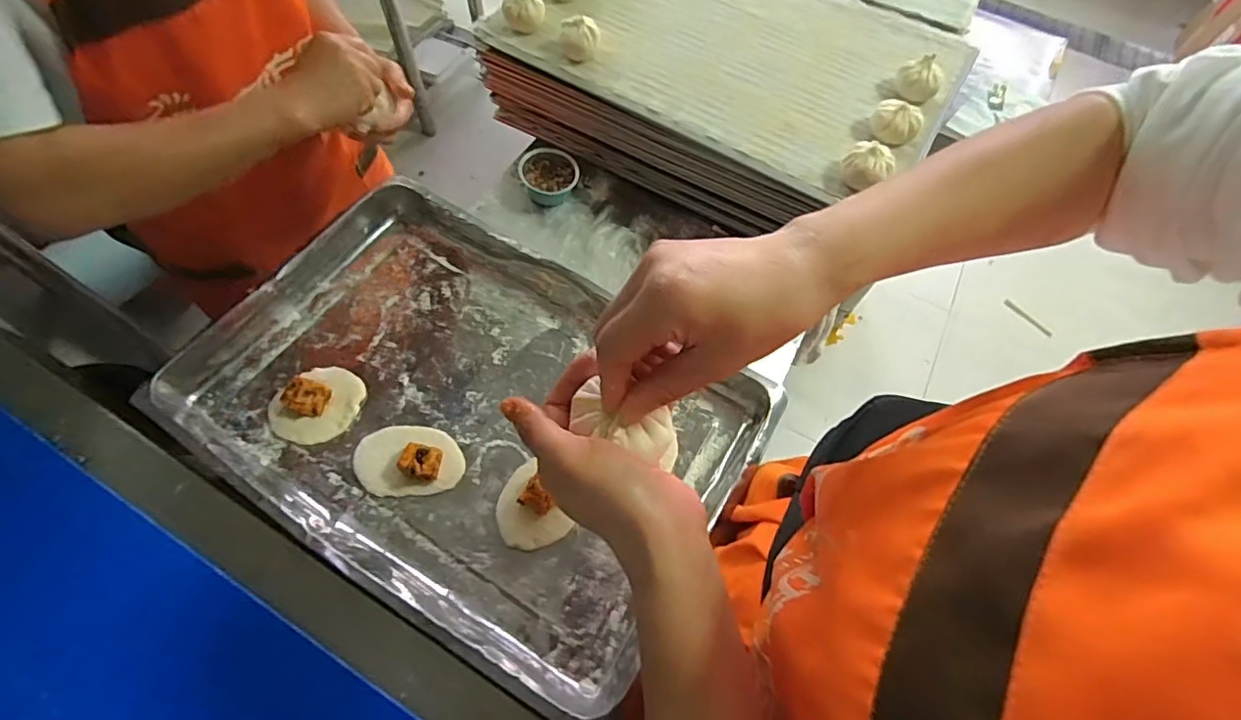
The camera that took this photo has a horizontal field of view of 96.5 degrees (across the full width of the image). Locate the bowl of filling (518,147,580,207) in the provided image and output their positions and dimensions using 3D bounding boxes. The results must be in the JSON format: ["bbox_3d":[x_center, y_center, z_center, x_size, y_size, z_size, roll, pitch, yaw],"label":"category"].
[{"bbox_3d":[-0.102,-0.259,0.788,0.079,0.036,0.080,-22,65,-15],"label":"bowl of filling"}]

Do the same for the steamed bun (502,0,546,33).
[{"bbox_3d":[-0.131,-0.477,0.757,0.056,0.044,0.055,-6,62,-7],"label":"steamed bun"}]

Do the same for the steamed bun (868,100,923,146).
[{"bbox_3d":[0.340,-0.294,0.688,0.059,0.036,0.048,29,64,12],"label":"steamed bun"}]

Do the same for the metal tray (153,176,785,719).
[{"bbox_3d":[-0.168,0.049,0.624,0.593,0.055,0.391,29,64,11],"label":"metal tray"}]

